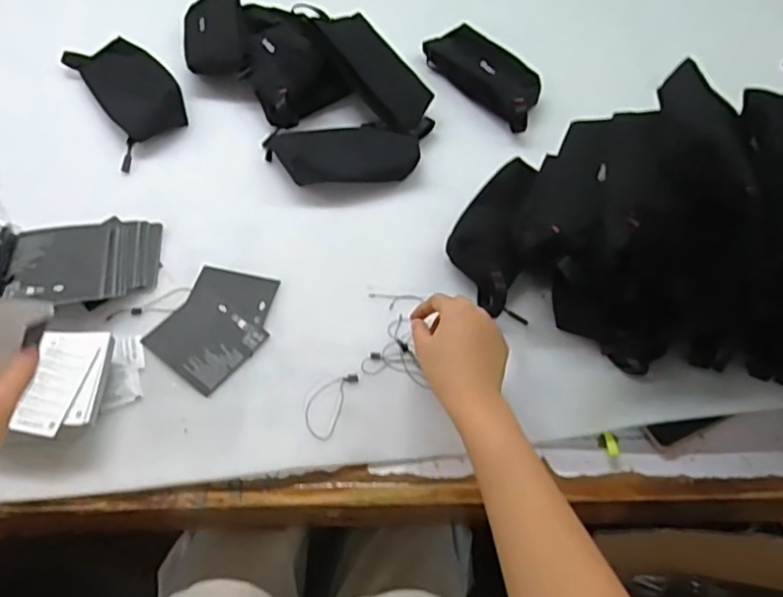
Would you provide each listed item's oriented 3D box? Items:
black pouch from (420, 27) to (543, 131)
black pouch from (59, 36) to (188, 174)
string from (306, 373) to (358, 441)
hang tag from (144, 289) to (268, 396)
[{"bbox_3d":[0.138,-0.320,0.833,0.084,0.040,0.213,-33,64,-21],"label":"black pouch"},{"bbox_3d":[-0.343,-0.271,0.776,0.106,0.034,0.218,-26,61,-18],"label":"black pouch"},{"bbox_3d":[-0.061,0.100,0.569,0.034,0.004,0.076,19,58,11],"label":"string"},{"bbox_3d":[-0.190,0.040,0.599,0.095,0.006,0.086,32,61,18],"label":"hang tag"}]

